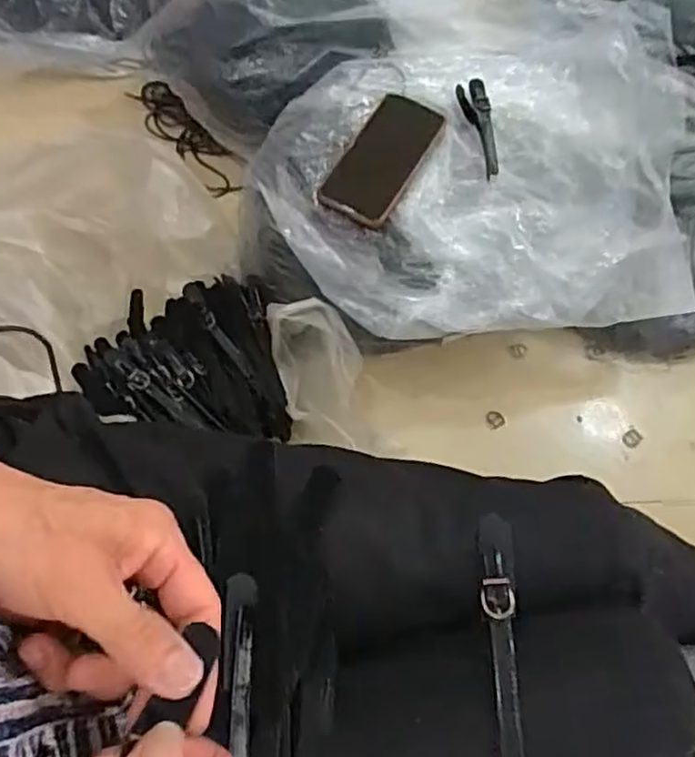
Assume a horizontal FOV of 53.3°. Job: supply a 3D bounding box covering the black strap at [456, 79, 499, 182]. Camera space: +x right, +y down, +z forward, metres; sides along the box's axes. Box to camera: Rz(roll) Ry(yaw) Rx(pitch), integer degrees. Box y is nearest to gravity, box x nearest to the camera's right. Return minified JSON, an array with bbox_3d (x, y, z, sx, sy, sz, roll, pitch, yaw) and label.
[{"bbox_3d":[0.156,-0.281,0.787,0.035,0.019,0.149,-9,66,-4],"label":"black strap"}]

